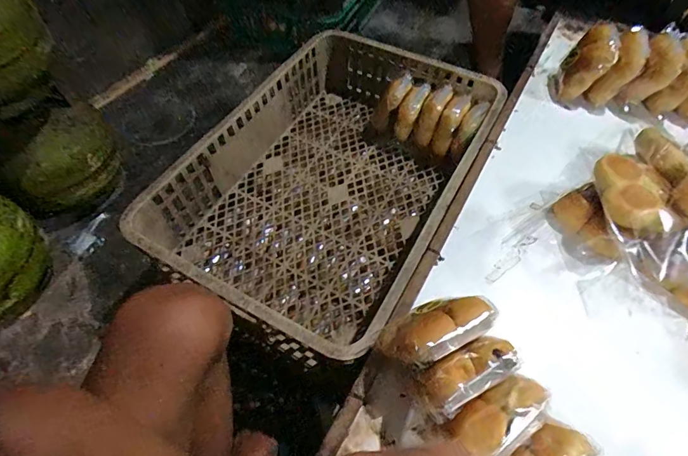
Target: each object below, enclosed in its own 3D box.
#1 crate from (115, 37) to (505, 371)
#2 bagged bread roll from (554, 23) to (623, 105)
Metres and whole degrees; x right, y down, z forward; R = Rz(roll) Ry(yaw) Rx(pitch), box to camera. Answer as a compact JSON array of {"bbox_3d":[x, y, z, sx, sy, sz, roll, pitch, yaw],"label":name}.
[{"bbox_3d":[-0.017,-0.099,0.721,0.429,0.154,0.602,24,60,17],"label":"crate"},{"bbox_3d":[0.423,-0.283,0.691,0.073,0.104,0.085,35,63,22],"label":"bagged bread roll"}]

